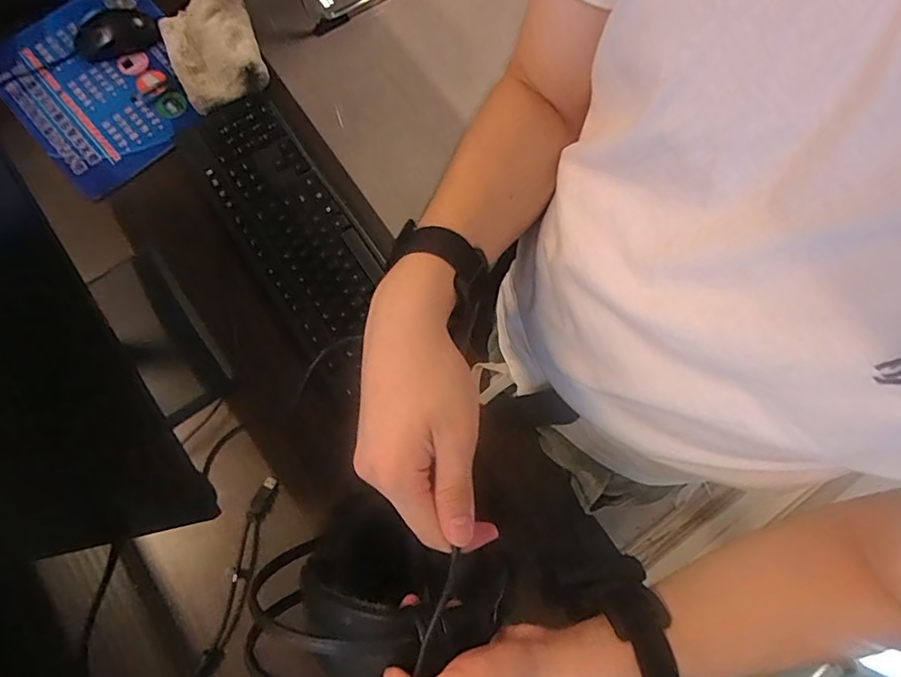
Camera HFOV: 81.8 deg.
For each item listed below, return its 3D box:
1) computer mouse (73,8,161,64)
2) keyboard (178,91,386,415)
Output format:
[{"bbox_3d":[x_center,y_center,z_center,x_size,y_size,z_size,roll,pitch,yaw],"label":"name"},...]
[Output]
[{"bbox_3d":[-0.470,-0.425,0.728,0.107,0.033,0.061,-21,75,-7],"label":"computer mouse"},{"bbox_3d":[-0.194,-0.132,0.662,0.128,0.027,0.425,-33,77,-10],"label":"keyboard"}]

